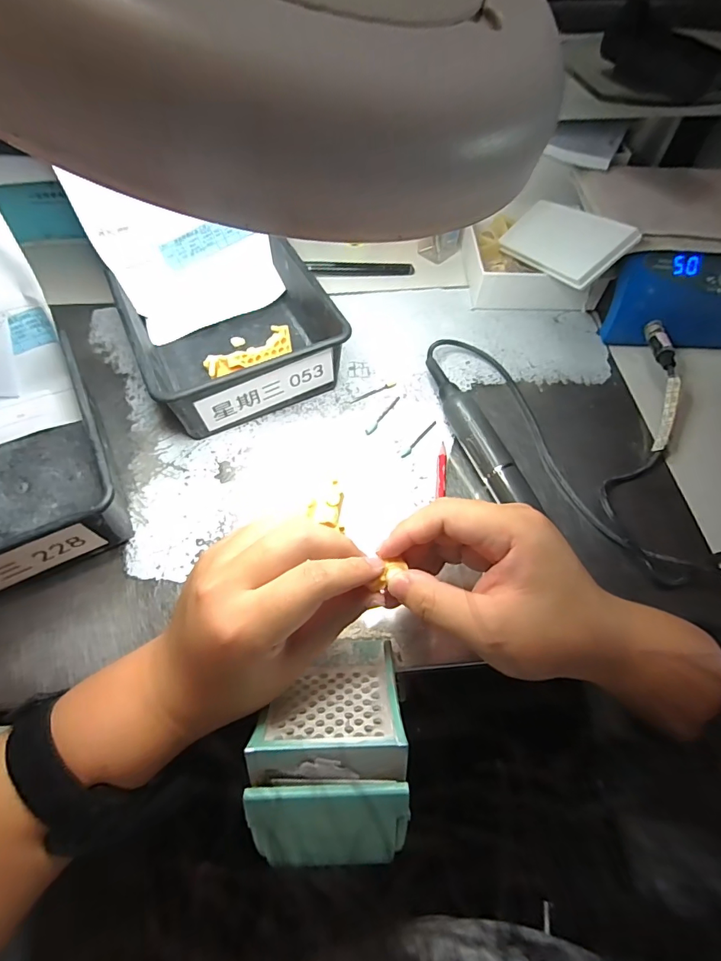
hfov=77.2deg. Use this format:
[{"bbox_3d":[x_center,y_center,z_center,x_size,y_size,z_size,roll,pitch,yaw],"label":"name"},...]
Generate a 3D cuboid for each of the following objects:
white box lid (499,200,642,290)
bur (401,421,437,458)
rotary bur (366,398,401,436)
[{"bbox_3d":[0.185,-0.223,0.421,0.057,0.011,0.134,-47,42,18],"label":"white box lid"},{"bbox_3d":[0.050,-0.035,0.377,0.006,0.004,0.046,40,67,19],"label":"bur"},{"bbox_3d":[0.021,-0.057,0.390,0.006,0.004,0.051,33,65,16],"label":"rotary bur"}]

